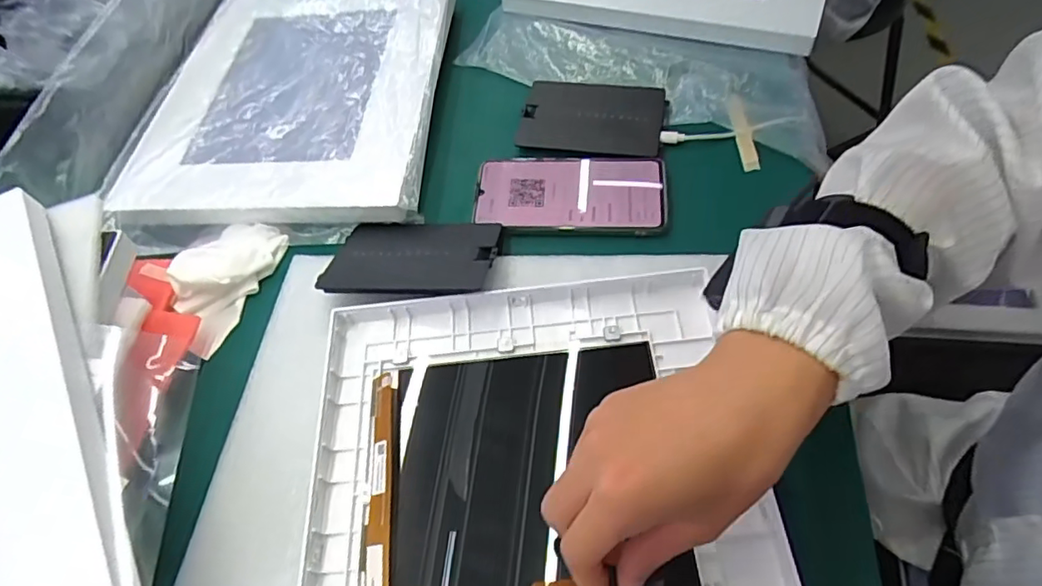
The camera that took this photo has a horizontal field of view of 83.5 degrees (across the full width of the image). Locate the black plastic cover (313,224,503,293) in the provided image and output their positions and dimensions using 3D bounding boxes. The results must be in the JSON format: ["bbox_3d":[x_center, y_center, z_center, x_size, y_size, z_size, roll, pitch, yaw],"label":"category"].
[{"bbox_3d":[-0.080,-0.027,0.428,0.120,0.009,0.082,0,40,10],"label":"black plastic cover"}]

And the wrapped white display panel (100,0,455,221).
[{"bbox_3d":[-0.204,-0.194,0.525,0.261,0.023,0.295,0,58,8],"label":"wrapped white display panel"}]

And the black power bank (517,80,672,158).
[{"bbox_3d":[0.062,-0.155,0.511,0.122,0.013,0.081,3,58,10],"label":"black power bank"}]

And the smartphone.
[{"bbox_3d":[0.039,-0.081,0.461,0.147,0.014,0.072,3,58,9],"label":"smartphone"}]

